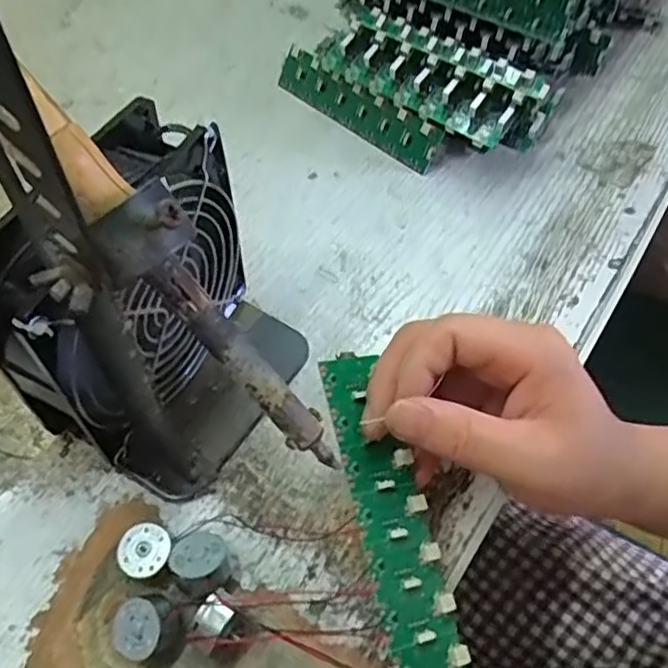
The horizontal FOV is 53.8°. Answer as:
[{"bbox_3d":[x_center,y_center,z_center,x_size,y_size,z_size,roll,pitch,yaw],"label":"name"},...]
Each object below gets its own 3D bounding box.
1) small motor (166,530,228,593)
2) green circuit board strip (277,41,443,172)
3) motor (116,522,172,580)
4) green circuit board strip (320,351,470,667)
[{"bbox_3d":[-0.059,0.097,0.281,0.023,0.022,0.025,0,56,-1],"label":"small motor"},{"bbox_3d":[0.014,-0.155,0.448,0.135,0.030,0.007,38,40,22],"label":"green circuit board strip"},{"bbox_3d":[-0.081,0.095,0.286,0.022,0.014,0.022,0,56,-1],"label":"motor"},{"bbox_3d":[0.023,0.072,0.269,0.030,0.009,0.135,-13,72,-10],"label":"green circuit board strip"}]

